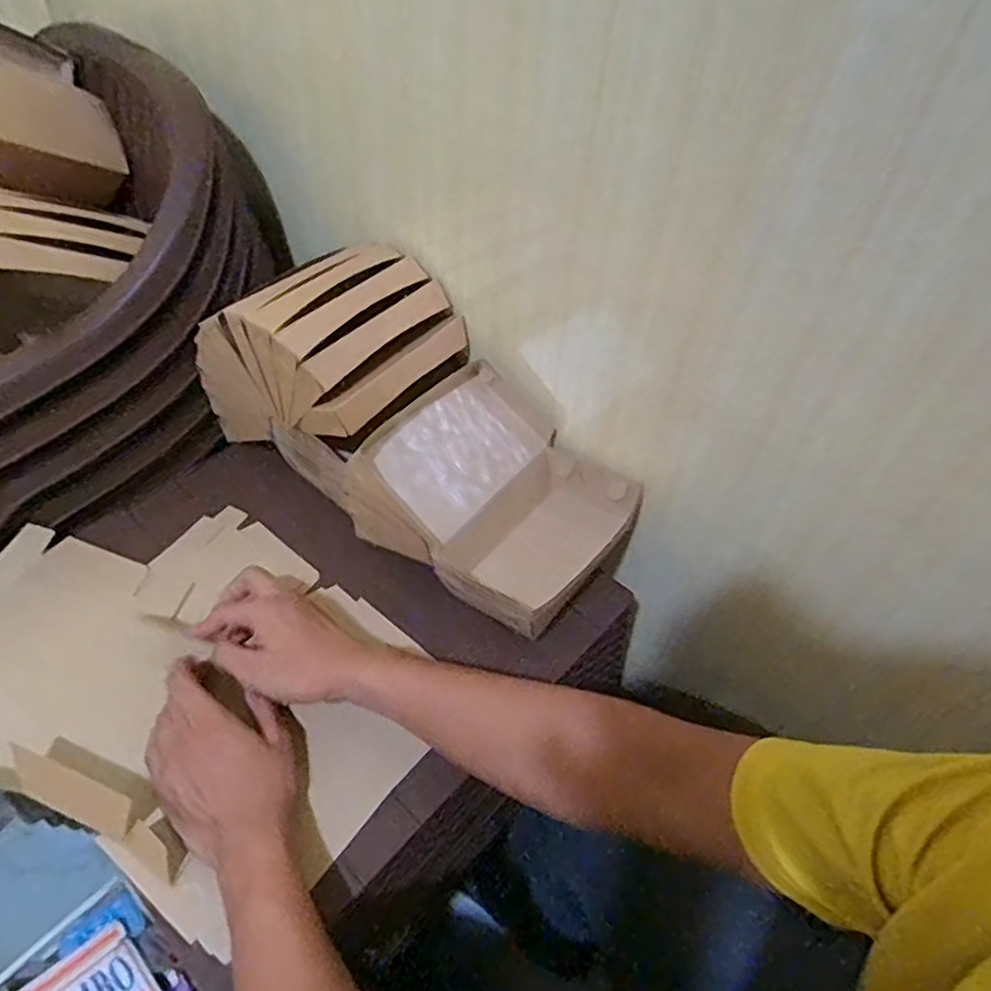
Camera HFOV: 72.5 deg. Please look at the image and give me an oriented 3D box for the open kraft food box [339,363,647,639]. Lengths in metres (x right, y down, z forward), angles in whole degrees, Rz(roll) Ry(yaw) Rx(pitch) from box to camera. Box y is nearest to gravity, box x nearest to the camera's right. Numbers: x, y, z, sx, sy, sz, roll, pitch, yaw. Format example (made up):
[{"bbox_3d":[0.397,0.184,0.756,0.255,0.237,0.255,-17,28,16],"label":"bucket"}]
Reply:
[{"bbox_3d":[0.002,-0.002,0.639,0.232,0.084,0.193,29,52,20],"label":"open kraft food box"}]

